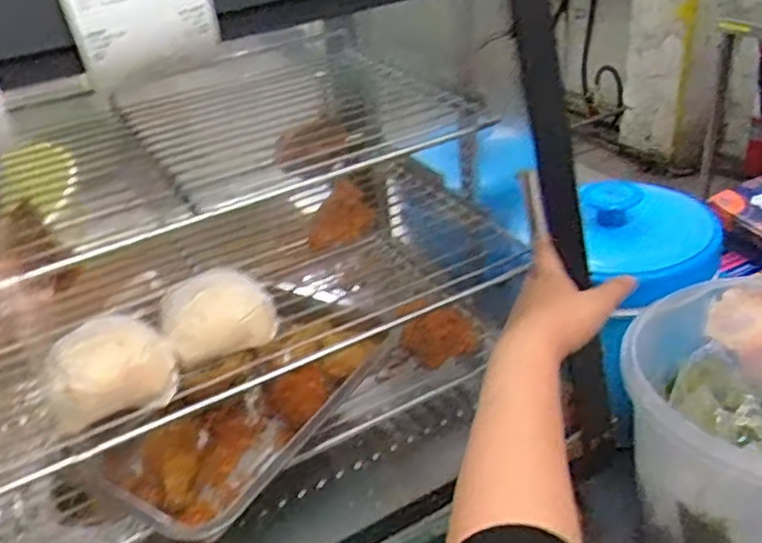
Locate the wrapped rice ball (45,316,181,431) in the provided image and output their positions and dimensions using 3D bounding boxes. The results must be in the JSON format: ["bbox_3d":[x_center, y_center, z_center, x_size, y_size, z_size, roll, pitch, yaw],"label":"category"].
[{"bbox_3d":[-0.200,0.070,0.516,0.093,0.056,0.068,-28,38,-29],"label":"wrapped rice ball"}]

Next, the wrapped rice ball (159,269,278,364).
[{"bbox_3d":[-0.129,0.030,0.555,0.085,0.046,0.064,-16,33,-14],"label":"wrapped rice ball"}]

